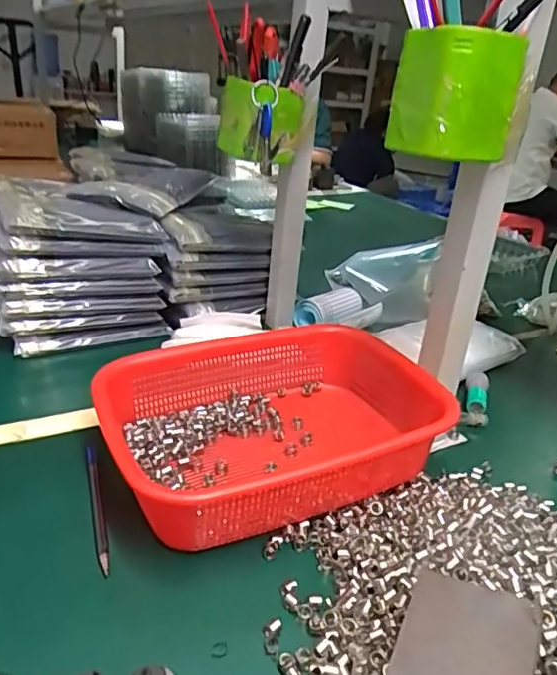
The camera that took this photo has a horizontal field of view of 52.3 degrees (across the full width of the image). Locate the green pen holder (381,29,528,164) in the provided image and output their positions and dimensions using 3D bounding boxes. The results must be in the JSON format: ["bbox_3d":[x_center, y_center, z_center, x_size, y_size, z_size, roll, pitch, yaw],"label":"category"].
[{"bbox_3d":[0.125,-0.173,0.408,0.071,0.078,0.062,-6,28,-25],"label":"green pen holder"}]

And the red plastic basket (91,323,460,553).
[{"bbox_3d":[-0.003,0.076,0.503,0.271,0.078,0.210,-10,30,-28],"label":"red plastic basket"}]

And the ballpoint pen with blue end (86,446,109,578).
[{"bbox_3d":[-0.141,0.128,0.441,0.008,0.007,0.133,-5,28,-21],"label":"ballpoint pen with blue end"}]

